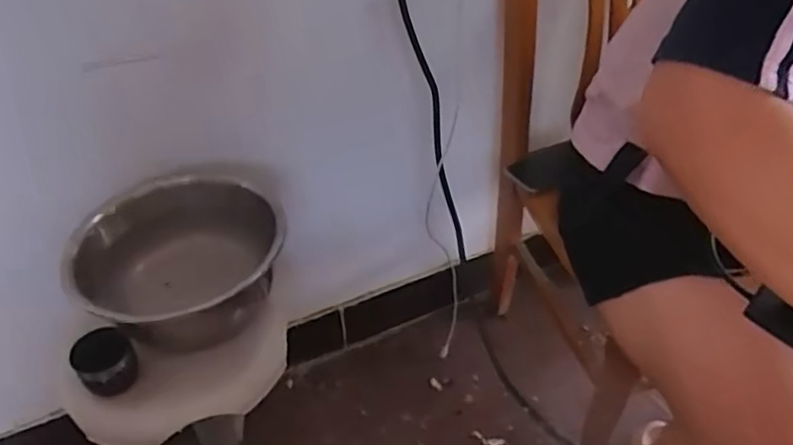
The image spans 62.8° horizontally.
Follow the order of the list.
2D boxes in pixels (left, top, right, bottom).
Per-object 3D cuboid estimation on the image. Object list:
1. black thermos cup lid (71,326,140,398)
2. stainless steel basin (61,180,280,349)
[{"bbox_3d":[-0.312,0.150,0.699,0.058,0.046,0.062,-1,43,1],"label":"black thermos cup lid"},{"bbox_3d":[-0.253,0.045,0.766,0.225,0.114,0.215,-1,43,1],"label":"stainless steel basin"}]

